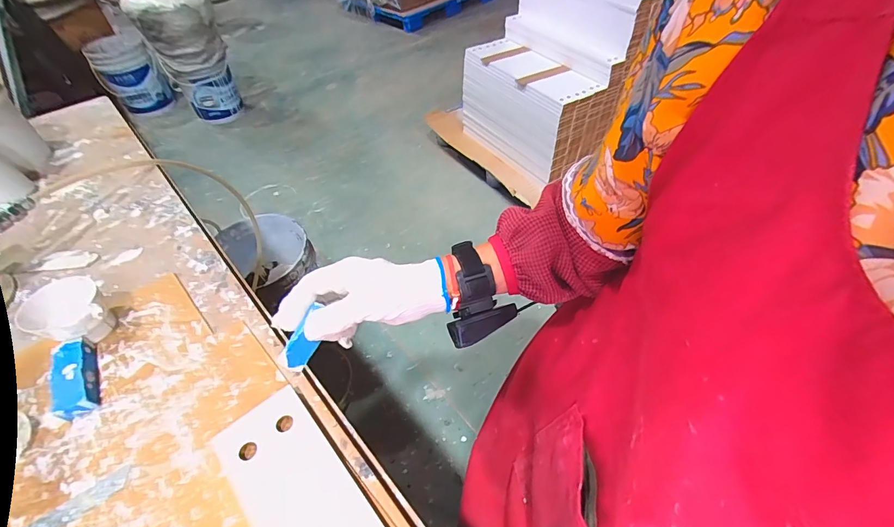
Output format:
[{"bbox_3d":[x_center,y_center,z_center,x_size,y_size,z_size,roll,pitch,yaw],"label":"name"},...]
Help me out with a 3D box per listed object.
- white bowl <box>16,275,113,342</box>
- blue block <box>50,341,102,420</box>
[{"bbox_3d":[-0.375,0.054,0.389,0.061,0.059,0.061,-1,49,1],"label":"white bowl"},{"bbox_3d":[-0.349,0.106,0.361,0.026,0.023,0.075,-27,53,-20],"label":"blue block"}]

